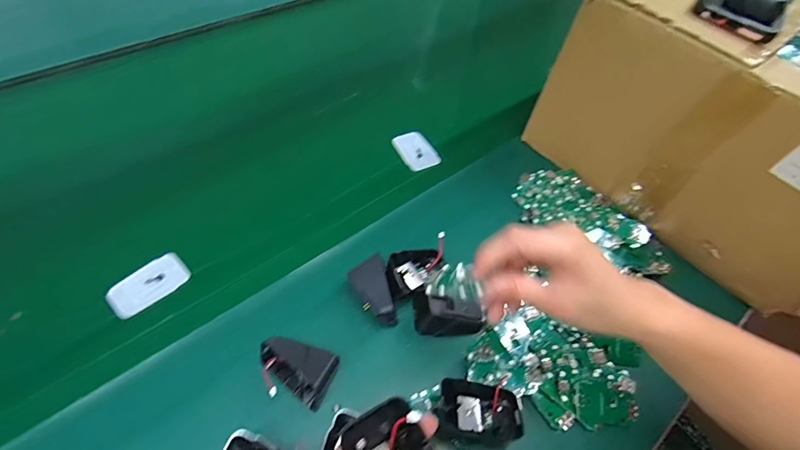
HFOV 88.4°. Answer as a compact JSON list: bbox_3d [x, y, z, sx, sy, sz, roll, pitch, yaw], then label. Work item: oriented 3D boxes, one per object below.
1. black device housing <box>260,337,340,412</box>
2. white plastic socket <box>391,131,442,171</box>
[{"bbox_3d":[-0.088,0.122,0.364,0.069,0.043,0.042,33,57,17],"label":"black device housing"},{"bbox_3d":[0.022,-0.103,0.573,0.051,0.015,0.067,-21,59,-21],"label":"white plastic socket"}]

